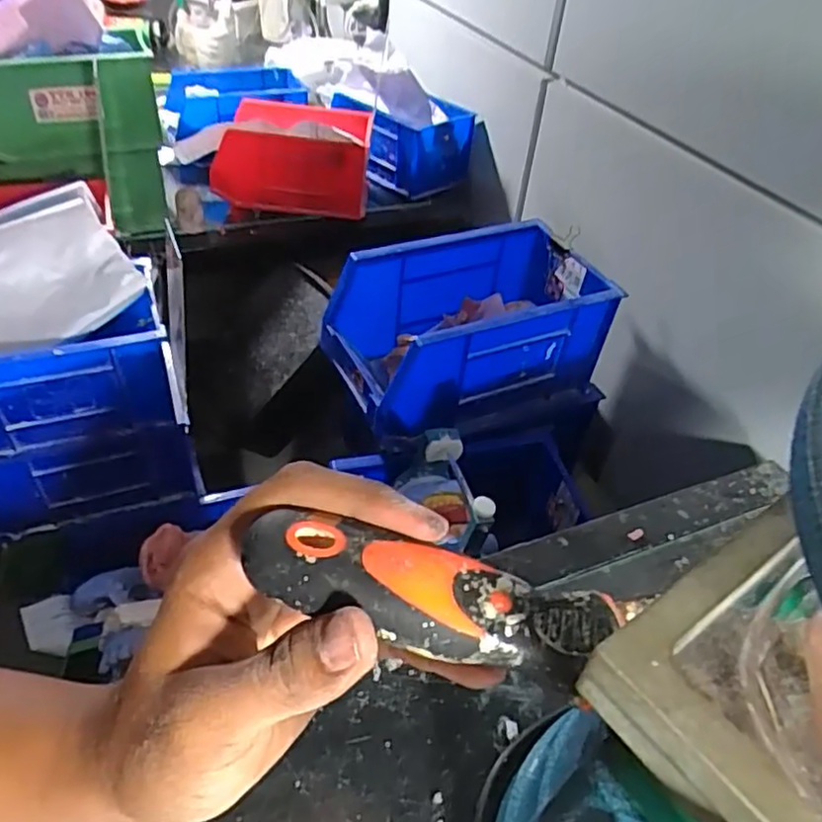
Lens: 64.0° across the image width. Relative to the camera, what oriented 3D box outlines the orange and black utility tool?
[{"bbox_3d":[0.004,0.056,0.192,0.108,0.016,0.032,15,43,3],"label":"orange and black utility tool"}]

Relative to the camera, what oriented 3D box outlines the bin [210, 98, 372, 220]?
[{"bbox_3d":[-0.128,-0.271,0.734,0.168,0.107,0.115,11,42,7],"label":"bin"}]

